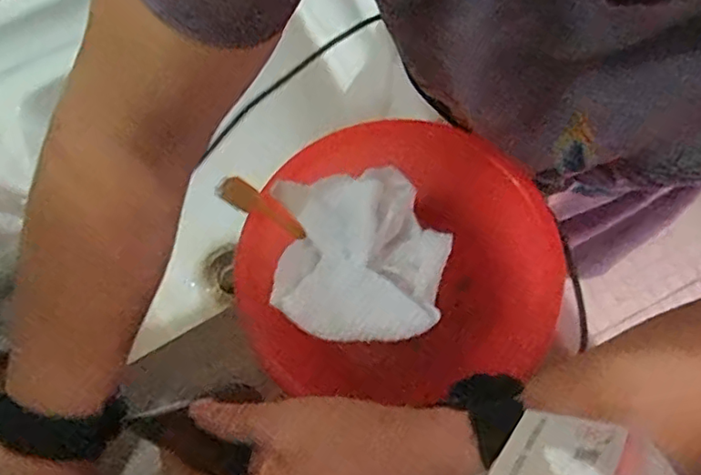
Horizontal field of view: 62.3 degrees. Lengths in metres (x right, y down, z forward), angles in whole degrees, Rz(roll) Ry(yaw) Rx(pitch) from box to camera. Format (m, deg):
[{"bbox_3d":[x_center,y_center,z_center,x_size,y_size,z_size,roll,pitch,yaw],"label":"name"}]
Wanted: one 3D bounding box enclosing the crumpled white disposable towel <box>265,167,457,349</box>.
[{"bbox_3d":[0.005,0.008,0.347,0.101,0.023,0.104,3,75,3],"label":"crumpled white disposable towel"}]

